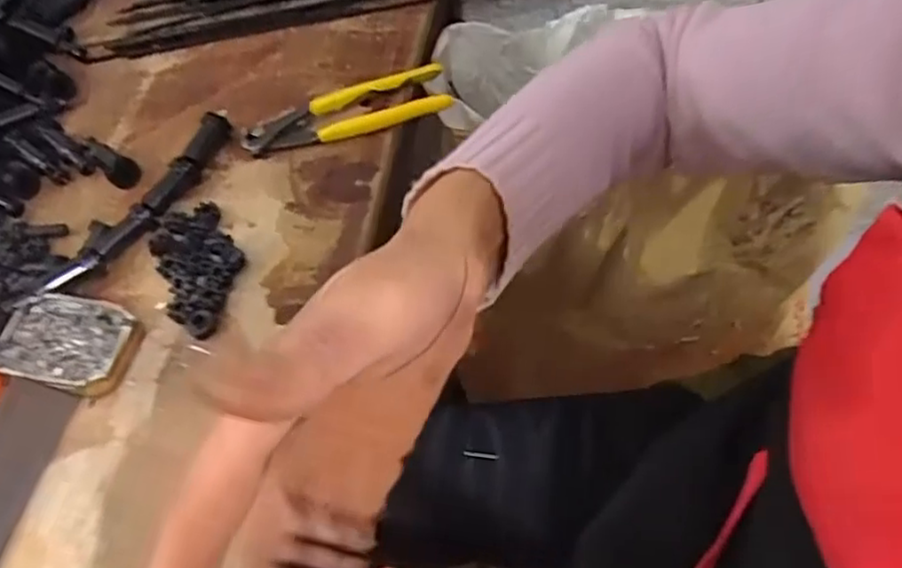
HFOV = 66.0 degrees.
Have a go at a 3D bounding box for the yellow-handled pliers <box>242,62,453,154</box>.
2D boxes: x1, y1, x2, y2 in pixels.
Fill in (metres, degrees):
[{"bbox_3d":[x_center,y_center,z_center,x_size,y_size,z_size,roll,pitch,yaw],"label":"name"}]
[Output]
[{"bbox_3d":[-0.084,-0.138,0.546,0.161,0.023,0.045,-15,56,-1],"label":"yellow-handled pliers"}]

